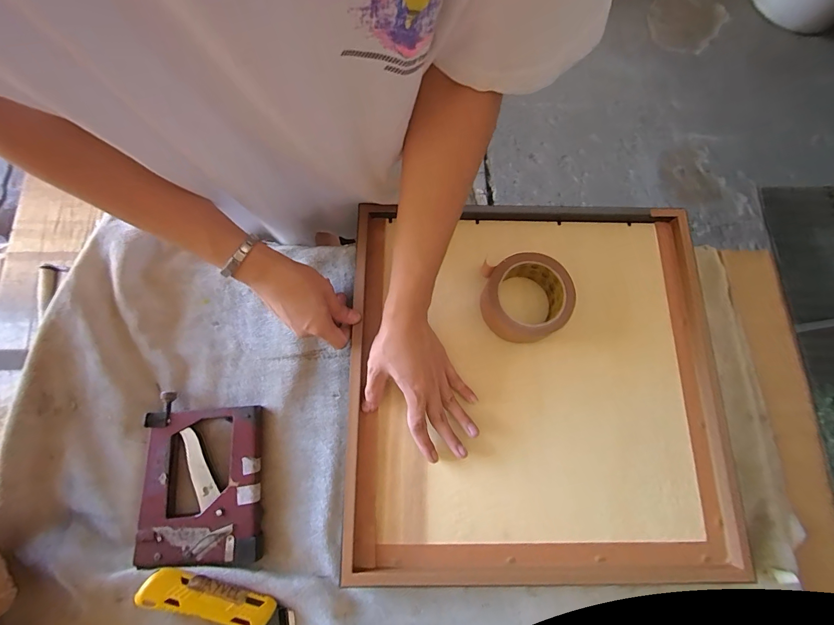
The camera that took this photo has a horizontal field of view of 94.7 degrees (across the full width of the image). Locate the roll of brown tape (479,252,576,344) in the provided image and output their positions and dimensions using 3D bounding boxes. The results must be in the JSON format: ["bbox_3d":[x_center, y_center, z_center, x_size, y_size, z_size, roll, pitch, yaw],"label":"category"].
[{"bbox_3d":[0.133,-0.017,0.475,0.100,0.054,0.105,0,75,-1],"label":"roll of brown tape"}]

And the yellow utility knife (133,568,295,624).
[{"bbox_3d":[-0.198,0.295,0.388,0.151,0.017,0.032,26,76,-13],"label":"yellow utility knife"}]

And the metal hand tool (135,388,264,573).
[{"bbox_3d":[-0.240,0.186,0.432,0.123,0.026,0.176,-5,76,-2],"label":"metal hand tool"}]

